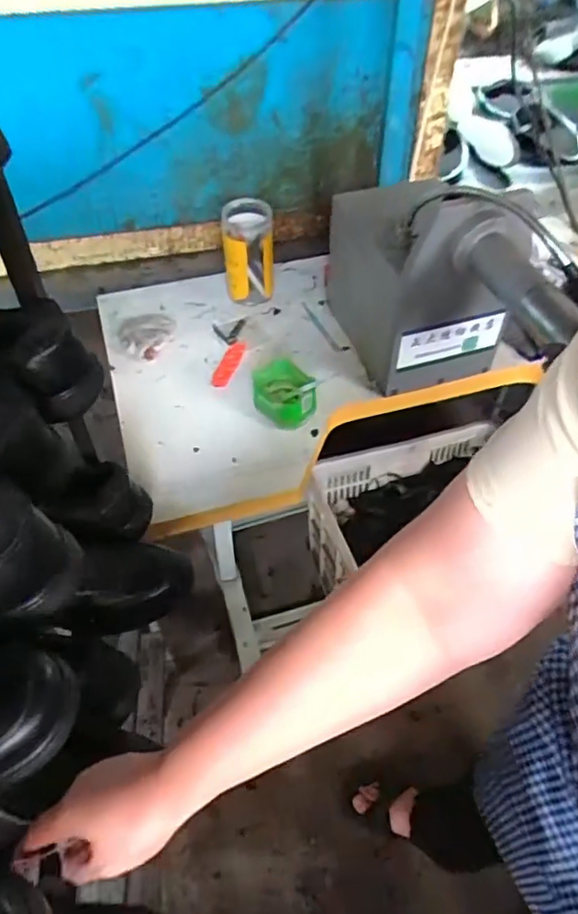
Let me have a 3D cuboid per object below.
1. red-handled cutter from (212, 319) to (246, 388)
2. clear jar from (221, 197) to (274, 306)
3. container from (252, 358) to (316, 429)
[{"bbox_3d":[-0.103,-0.183,1.002,0.053,0.019,0.171,-2,48,-2],"label":"red-handled cutter"},{"bbox_3d":[-0.070,-0.352,1.044,0.085,0.171,0.066,-5,49,-5],"label":"clear jar"},{"bbox_3d":[-0.008,-0.091,0.896,0.090,0.072,0.109,-4,48,-4],"label":"container"}]

